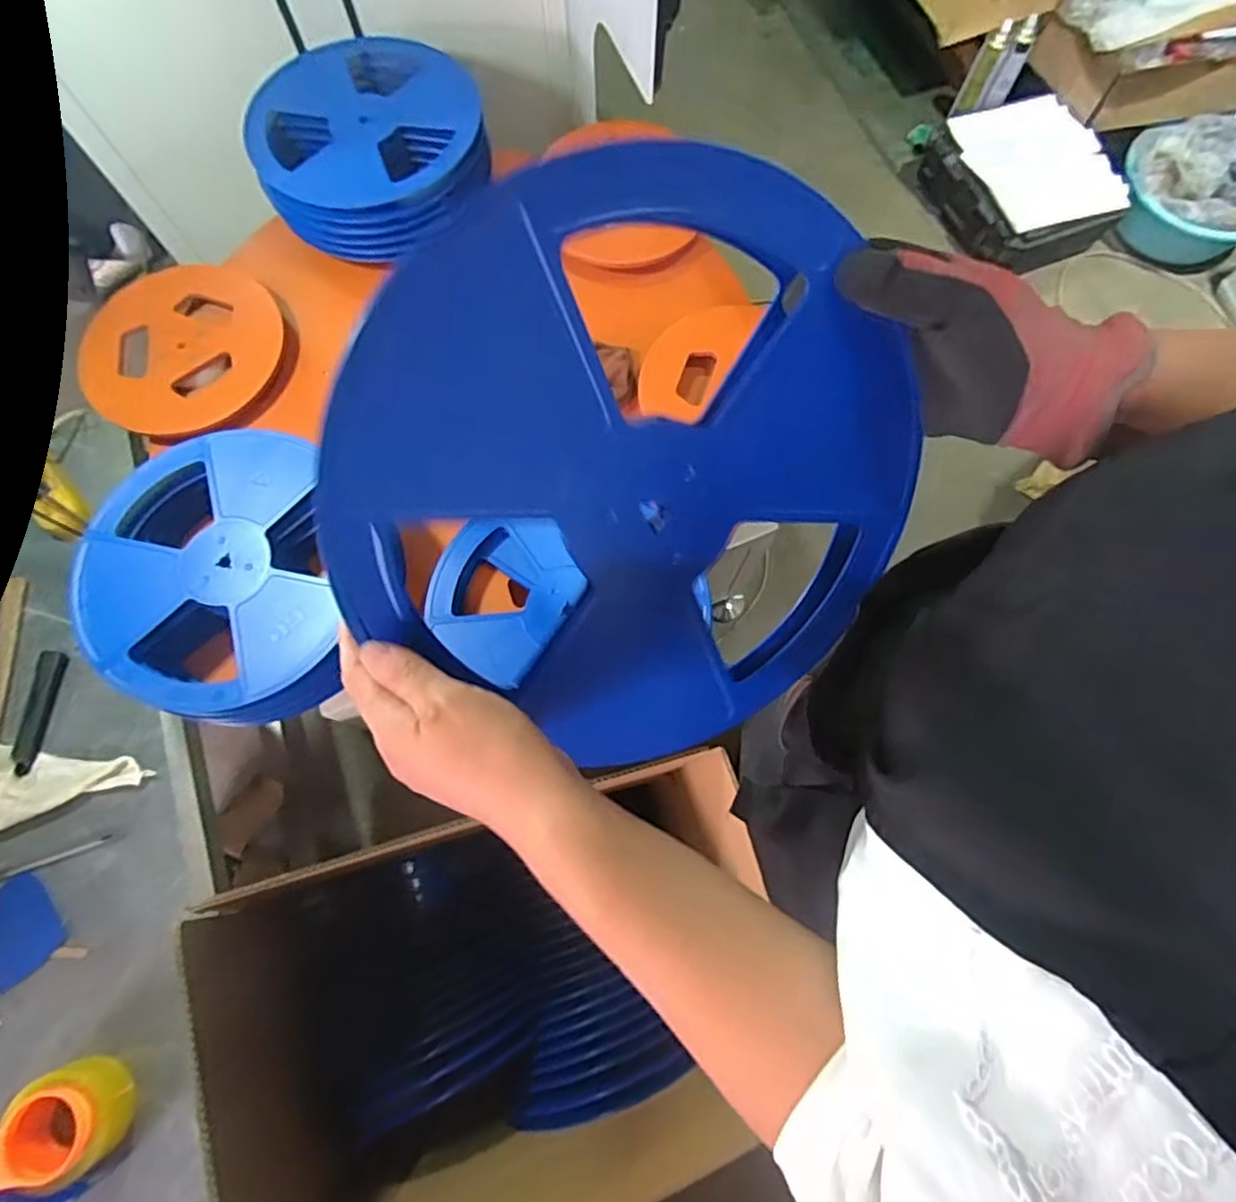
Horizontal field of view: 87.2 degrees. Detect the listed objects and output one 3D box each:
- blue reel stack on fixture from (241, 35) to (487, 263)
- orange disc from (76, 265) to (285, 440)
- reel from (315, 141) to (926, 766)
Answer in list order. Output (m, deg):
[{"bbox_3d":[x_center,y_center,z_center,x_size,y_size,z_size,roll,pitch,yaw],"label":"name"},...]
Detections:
[{"bbox_3d":[-0.339,-0.660,0.926,0.312,0.103,0.315,2,73,0],"label":"blue reel stack on fixture"},{"bbox_3d":[-0.598,-0.346,0.898,0.230,0.048,0.264,18,74,4],"label":"orange disc"},{"bbox_3d":[0.021,-0.056,0.344,0.284,0.018,0.301,-7,119,-14],"label":"reel"}]

